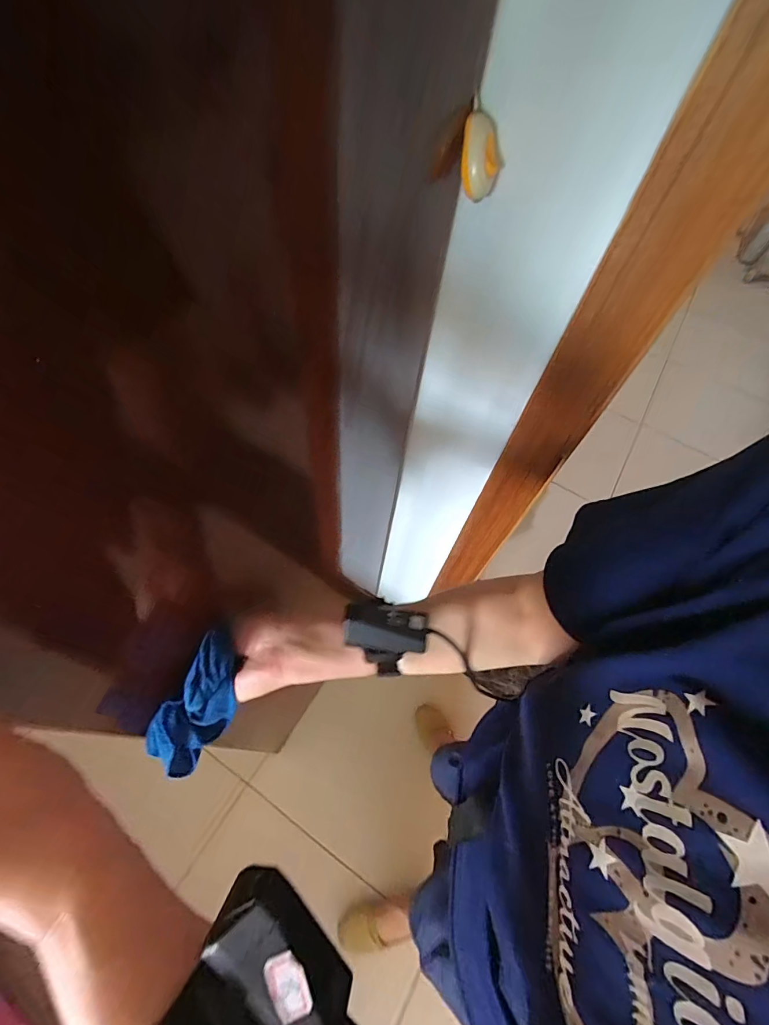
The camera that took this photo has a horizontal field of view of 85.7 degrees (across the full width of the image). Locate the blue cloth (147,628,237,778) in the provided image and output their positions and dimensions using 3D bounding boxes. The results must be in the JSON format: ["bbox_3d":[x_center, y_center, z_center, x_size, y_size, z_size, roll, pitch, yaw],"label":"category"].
[{"bbox_3d":[-0.169,0.174,0.368,0.053,0.040,0.129,26,96,13],"label":"blue cloth"}]

